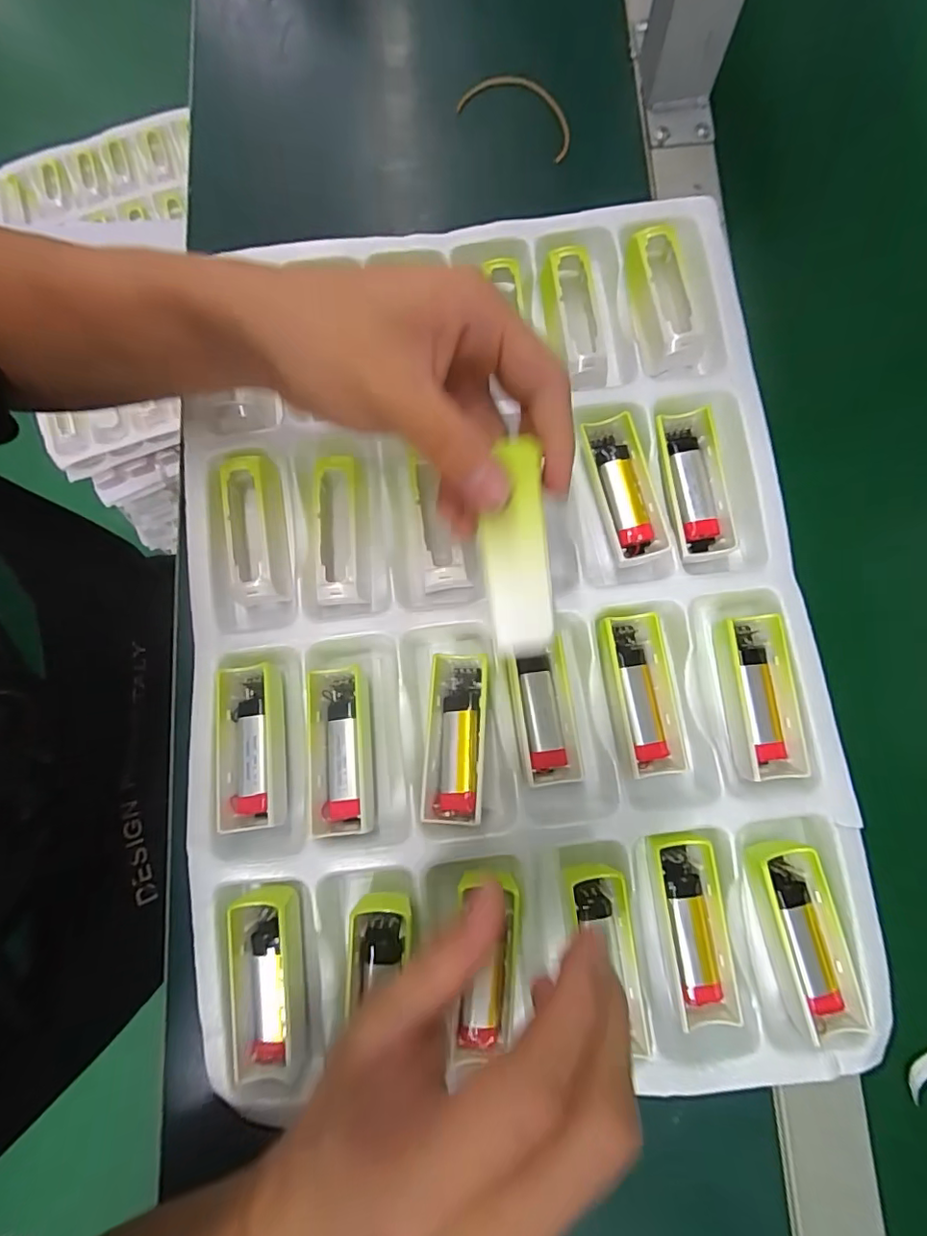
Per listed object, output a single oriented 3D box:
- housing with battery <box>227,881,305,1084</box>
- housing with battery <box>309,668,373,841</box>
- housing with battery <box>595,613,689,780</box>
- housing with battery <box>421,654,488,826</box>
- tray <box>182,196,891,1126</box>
[{"bbox_3d":[-0.093,0.170,0.252,0.032,0.017,0.081,-5,81,2],"label":"housing with battery"},{"bbox_3d":[-0.061,0.065,0.268,0.030,0.021,0.079,-6,81,2],"label":"housing with battery"},{"bbox_3d":[0.090,0.039,0.276,0.031,0.022,0.078,-11,81,1],"label":"housing with battery"},{"bbox_3d":[-0.004,0.058,0.261,0.028,0.017,0.079,4,66,0],"label":"housing with battery"},{"bbox_3d":[0.013,-0.003,0.282,0.319,0.032,0.456,-8,81,2],"label":"tray"}]

